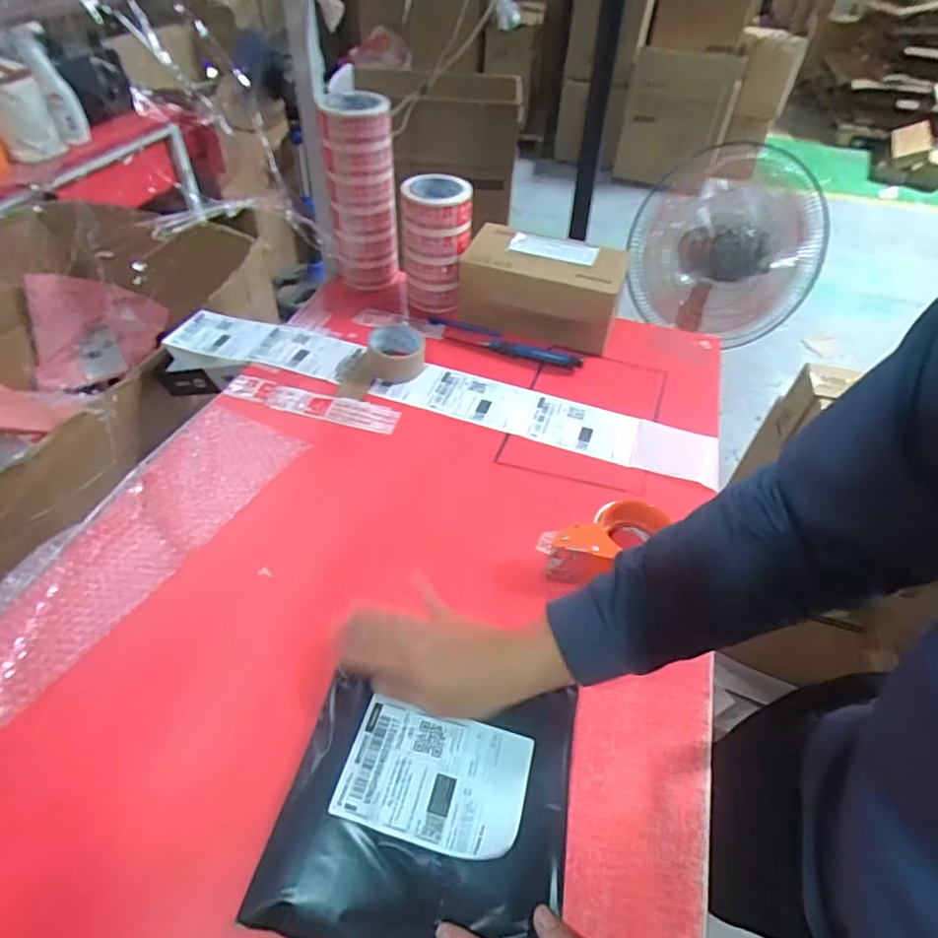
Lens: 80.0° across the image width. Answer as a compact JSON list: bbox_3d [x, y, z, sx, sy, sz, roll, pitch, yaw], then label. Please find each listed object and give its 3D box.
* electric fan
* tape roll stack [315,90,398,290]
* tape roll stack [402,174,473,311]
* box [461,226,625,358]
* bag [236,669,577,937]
[{"bbox_3d":[0.611,-0.515,1.354,0.415,0.389,0.165,1,47,-1],"label":"electric fan"},{"bbox_3d":[-0.175,-0.437,0.925,0.108,0.298,0.089,-4,47,-6],"label":"tape roll stack"},{"bbox_3d":[-0.052,-0.369,0.938,0.106,0.201,0.094,0,47,-3],"label":"tape roll stack"},{"bbox_3d":[0.123,-0.303,0.937,0.252,0.125,0.140,13,48,10],"label":"box"},{"bbox_3d":[-0.033,0.276,0.463,0.228,0.032,0.203,9,47,6],"label":"bag"}]

